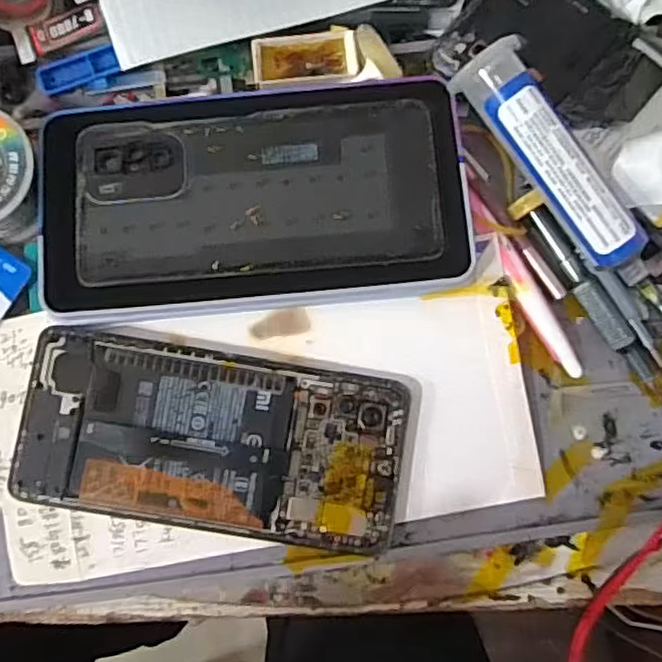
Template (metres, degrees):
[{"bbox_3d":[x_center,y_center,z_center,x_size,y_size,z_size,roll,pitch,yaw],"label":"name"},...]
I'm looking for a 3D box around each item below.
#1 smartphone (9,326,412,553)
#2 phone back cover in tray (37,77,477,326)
[{"bbox_3d":[-0.050,0.046,0.279,0.160,0.009,0.073,9,81,0],"label":"smartphone"},{"bbox_3d":[-0.035,-0.062,0.286,0.184,0.017,0.099,-6,82,-3],"label":"phone back cover in tray"}]

